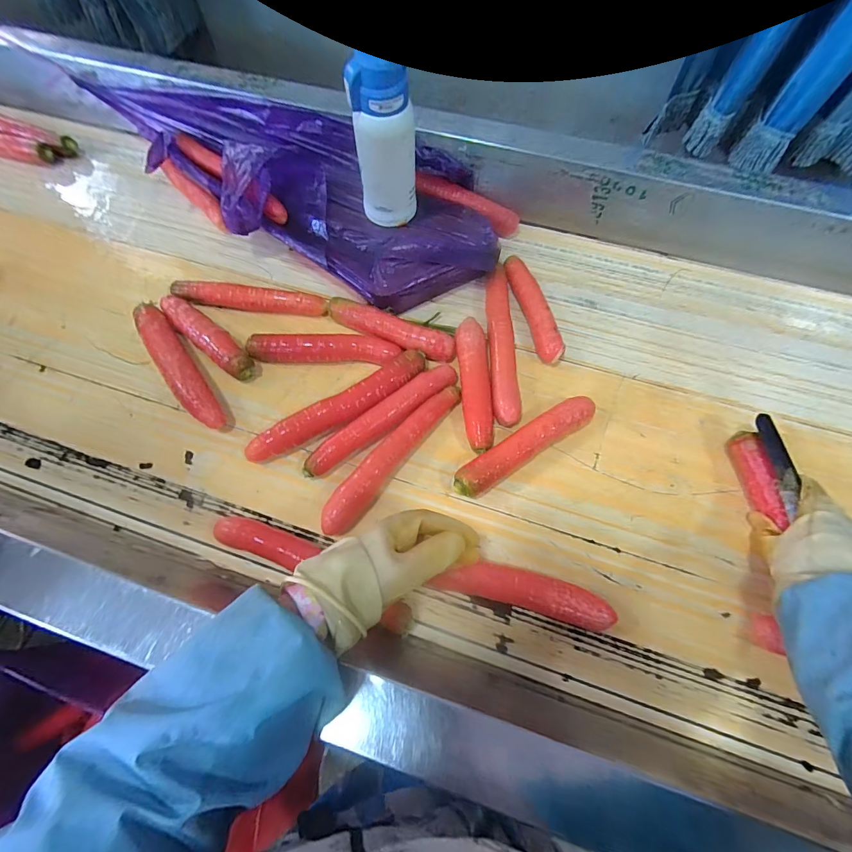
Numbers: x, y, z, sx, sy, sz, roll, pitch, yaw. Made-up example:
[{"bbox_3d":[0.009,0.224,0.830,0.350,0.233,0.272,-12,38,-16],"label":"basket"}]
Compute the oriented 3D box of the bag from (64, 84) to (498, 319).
[{"bbox_3d":[-0.229,-0.420,0.662,0.738,0.115,0.274,29,67,10],"label":"bag"}]

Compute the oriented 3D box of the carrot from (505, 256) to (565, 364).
[{"bbox_3d":[0.161,-0.182,0.588,0.032,0.041,0.194,-14,66,-6],"label":"carrot"}]

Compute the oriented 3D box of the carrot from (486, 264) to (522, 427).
[{"bbox_3d":[0.108,-0.120,0.568,0.036,0.032,0.271,1,65,1],"label":"carrot"}]

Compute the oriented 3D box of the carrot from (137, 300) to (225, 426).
[{"bbox_3d":[-0.348,-0.088,0.550,0.037,0.035,0.240,-35,70,-14],"label":"carrot"}]

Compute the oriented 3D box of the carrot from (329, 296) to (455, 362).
[{"bbox_3d":[-0.054,-0.138,0.572,0.198,0.040,0.040,22,68,10],"label":"carrot"}]

